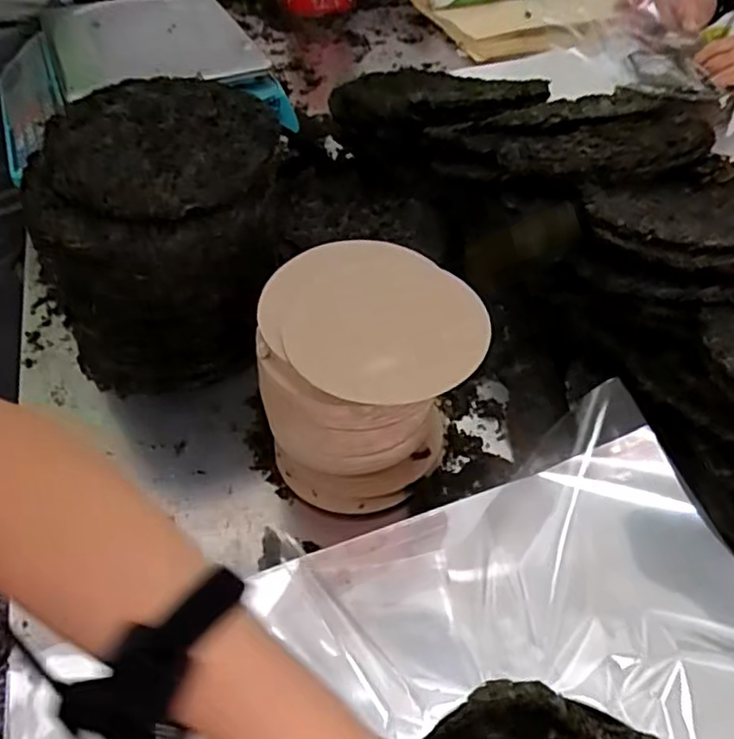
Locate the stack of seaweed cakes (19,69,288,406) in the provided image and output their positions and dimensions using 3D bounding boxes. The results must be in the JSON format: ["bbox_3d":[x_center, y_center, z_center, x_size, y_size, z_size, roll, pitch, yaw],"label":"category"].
[{"bbox_3d":[-0.177,-0.121,0.614,0.192,0.205,0.217,-4,46,-2],"label":"stack of seaweed cakes"}]

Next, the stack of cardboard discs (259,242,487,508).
[{"bbox_3d":[0.004,0.007,0.506,0.153,0.154,0.148,13,48,13],"label":"stack of cardboard discs"}]

